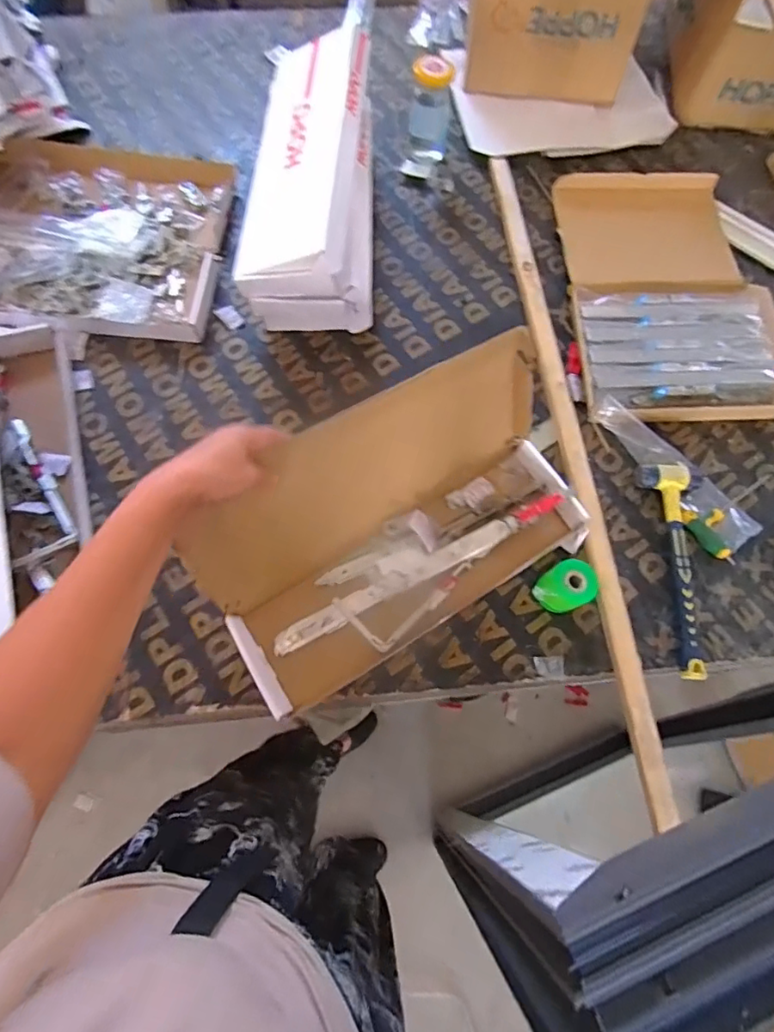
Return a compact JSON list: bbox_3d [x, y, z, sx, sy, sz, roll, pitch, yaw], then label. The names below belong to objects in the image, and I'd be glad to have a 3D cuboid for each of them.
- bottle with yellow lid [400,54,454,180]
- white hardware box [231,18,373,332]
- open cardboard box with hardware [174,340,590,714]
[{"bbox_3d":[0.063,-0.604,0.815,0.065,0.134,0.077,7,72,1],"label":"bottle with yellow lid"},{"bbox_3d":[-0.095,-0.454,0.743,0.159,0.154,0.401,3,72,0],"label":"white hardware box"},{"bbox_3d":[0.012,0.011,0.574,0.411,0.171,0.206,-29,75,-10],"label":"open cardboard box with hardware"}]

